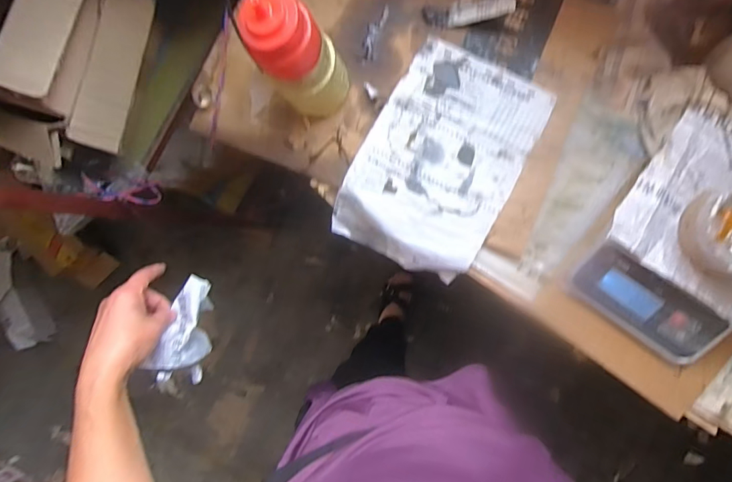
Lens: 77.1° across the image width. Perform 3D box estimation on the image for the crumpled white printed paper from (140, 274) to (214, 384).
[{"bbox_3d":[-0.208,0.105,0.544,0.043,0.083,0.119,12,90,6],"label":"crumpled white printed paper"}]

